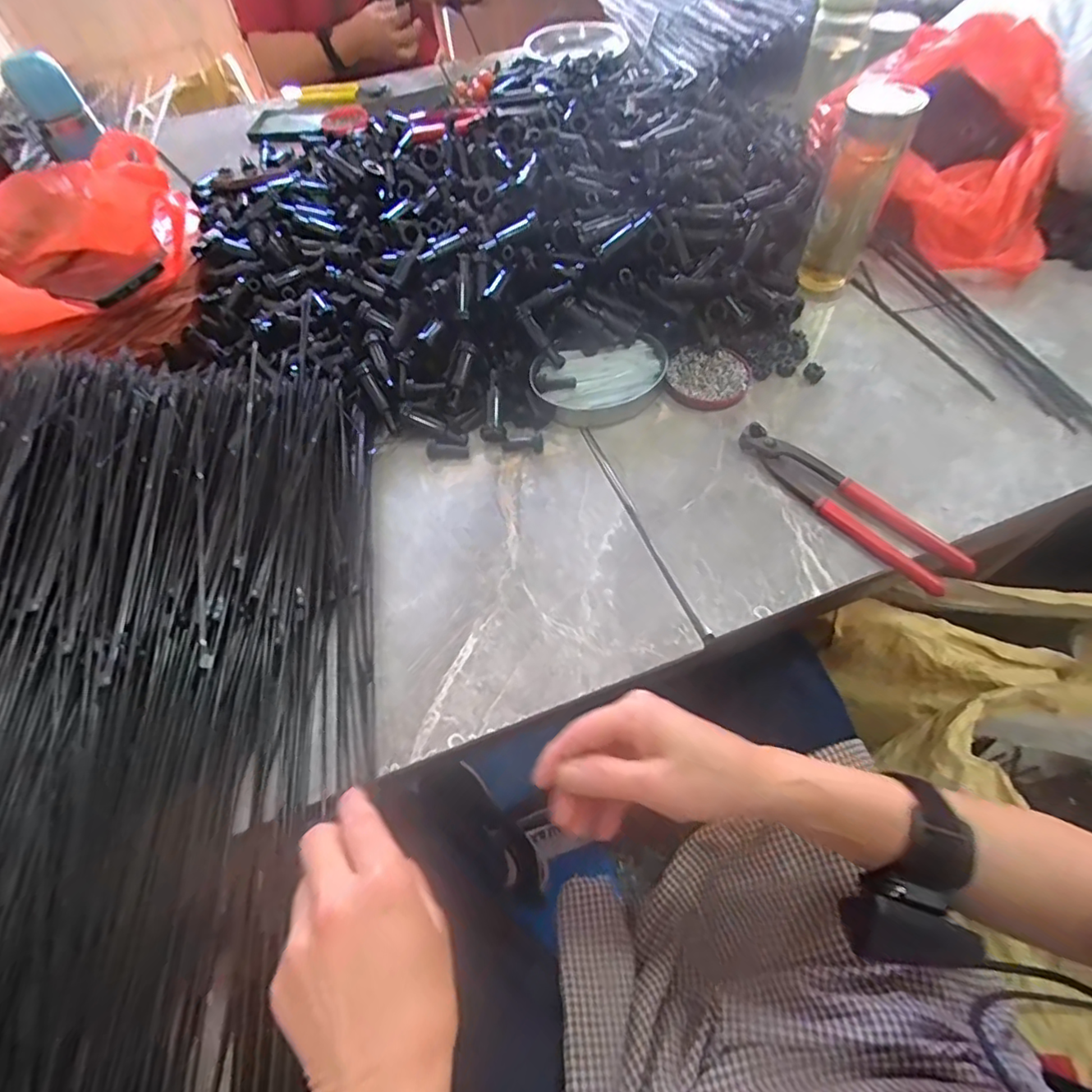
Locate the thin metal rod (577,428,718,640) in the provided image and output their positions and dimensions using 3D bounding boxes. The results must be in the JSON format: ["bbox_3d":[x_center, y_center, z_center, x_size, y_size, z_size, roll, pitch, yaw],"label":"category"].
[{"bbox_3d":[0.078,-0.020,0.471,0.009,0.006,0.233,-20,59,-8],"label":"thin metal rod"}]

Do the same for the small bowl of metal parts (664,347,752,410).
[{"bbox_3d":[0.160,-0.166,0.542,0.081,0.015,0.072,1,58,4],"label":"small bowl of metal parts"}]

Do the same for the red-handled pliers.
[{"bbox_3d":[0.252,-0.039,0.462,0.047,0.022,0.200,-35,62,-17],"label":"red-handled pliers"}]

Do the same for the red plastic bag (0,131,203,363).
[{"bbox_3d":[-0.534,-0.322,0.603,0.292,0.094,0.278,-11,58,-3],"label":"red plastic bag"}]

